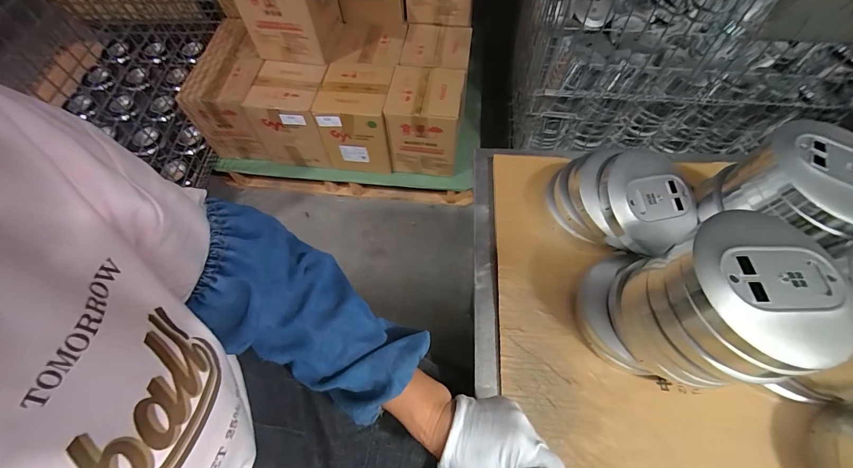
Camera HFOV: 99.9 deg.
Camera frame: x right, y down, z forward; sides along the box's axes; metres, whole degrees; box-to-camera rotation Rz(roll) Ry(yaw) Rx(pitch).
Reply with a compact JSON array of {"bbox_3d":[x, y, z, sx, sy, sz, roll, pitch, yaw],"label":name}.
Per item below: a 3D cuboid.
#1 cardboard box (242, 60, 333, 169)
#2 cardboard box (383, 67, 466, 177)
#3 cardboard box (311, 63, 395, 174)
[{"bbox_3d":[-0.454,-0.410,1.269,0.224,0.271,0.206,6,61,5],"label":"cardboard box"},{"bbox_3d":[0.000,-0.387,1.253,0.233,0.261,0.237,6,61,5],"label":"cardboard box"},{"bbox_3d":[-0.218,-0.384,1.203,0.211,0.248,0.232,6,61,6],"label":"cardboard box"}]

